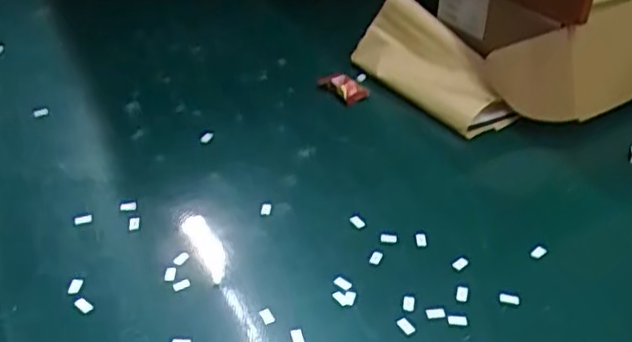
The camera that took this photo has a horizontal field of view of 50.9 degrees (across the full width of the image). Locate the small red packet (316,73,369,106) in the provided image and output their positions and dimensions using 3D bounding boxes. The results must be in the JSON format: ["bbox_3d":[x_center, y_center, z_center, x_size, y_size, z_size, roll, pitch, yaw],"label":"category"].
[{"bbox_3d":[0.026,-0.084,0.665,0.051,0.022,0.019,25,43,16],"label":"small red packet"}]

